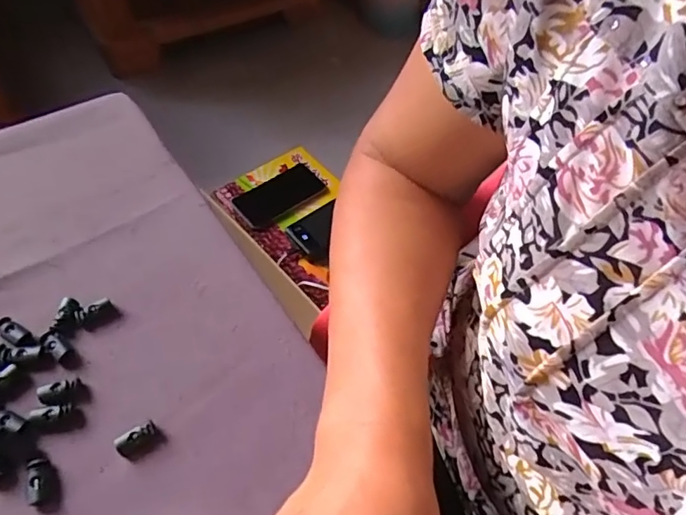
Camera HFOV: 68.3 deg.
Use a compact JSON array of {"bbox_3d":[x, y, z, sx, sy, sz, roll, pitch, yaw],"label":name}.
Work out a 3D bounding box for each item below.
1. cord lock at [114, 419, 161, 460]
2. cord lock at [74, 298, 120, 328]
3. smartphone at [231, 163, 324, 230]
[{"bbox_3d":[-0.108,0.096,0.265,0.021,0.007,0.014,-22,58,-20],"label":"cord lock"},{"bbox_3d":[-0.149,0.034,0.305,0.022,0.007,0.013,-26,60,-22],"label":"cord lock"},{"bbox_3d":[-0.113,-0.115,0.906,0.169,0.014,0.088,-33,67,-22],"label":"smartphone"}]

